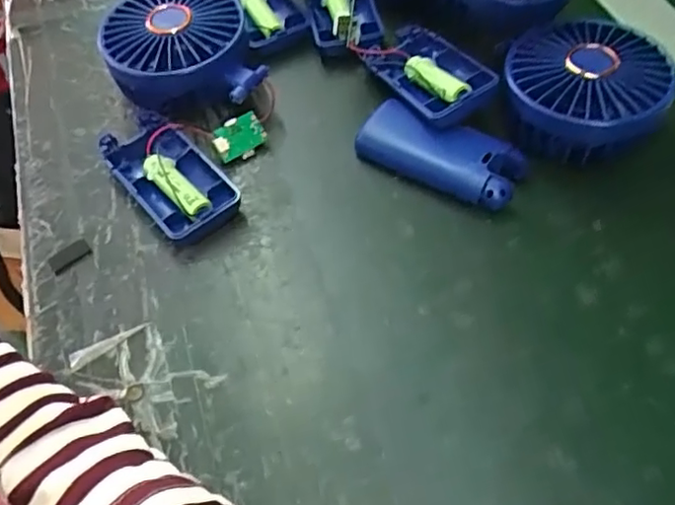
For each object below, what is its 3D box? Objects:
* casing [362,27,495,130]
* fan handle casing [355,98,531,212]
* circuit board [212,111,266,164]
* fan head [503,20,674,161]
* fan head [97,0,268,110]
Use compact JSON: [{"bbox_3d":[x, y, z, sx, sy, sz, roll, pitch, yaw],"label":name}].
[{"bbox_3d":[0.052,-0.109,0.372,0.046,0.020,0.093,-22,47,-10],"label":"casing"},{"bbox_3d":[0.056,-0.055,0.351,0.092,0.019,0.038,24,62,18],"label":"fan handle casing"},{"bbox_3d":[-0.058,-0.068,0.367,0.030,0.006,0.024,-32,103,-17],"label":"circuit board"},{"bbox_3d":[0.136,-0.087,0.348,0.083,0.044,0.085,-2,58,2],"label":"fan head"},{"bbox_3d":[-0.099,-0.125,0.392,0.086,0.047,0.096,-18,58,-8],"label":"fan head"}]

